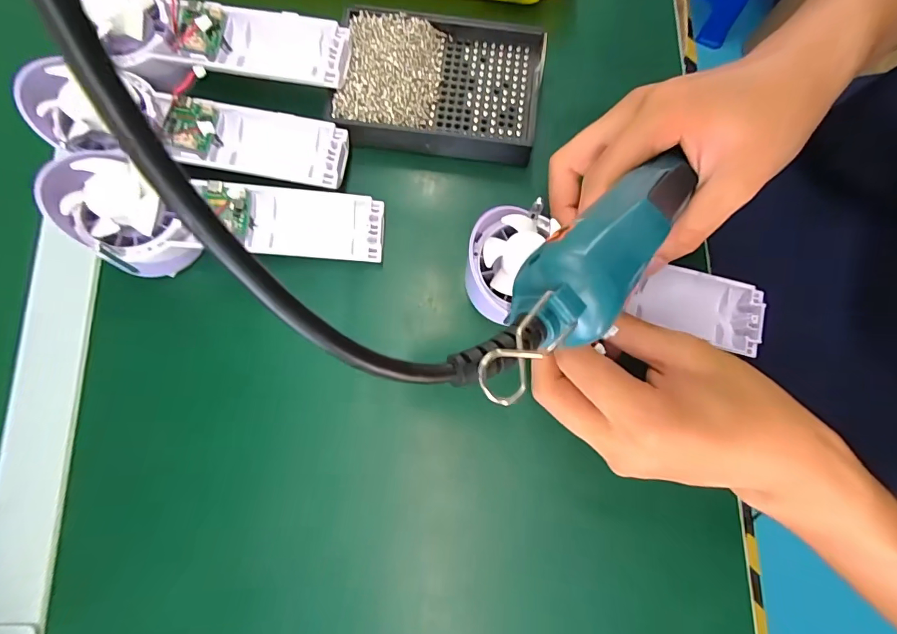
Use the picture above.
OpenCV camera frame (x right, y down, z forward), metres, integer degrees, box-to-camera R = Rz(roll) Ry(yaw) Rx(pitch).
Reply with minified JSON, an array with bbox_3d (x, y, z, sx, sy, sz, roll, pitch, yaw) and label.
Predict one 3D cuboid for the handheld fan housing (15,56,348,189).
[{"bbox_3d":[-0.151,-0.117,0.251,0.170,0.034,0.051,6,79,0],"label":"handheld fan housing"}]

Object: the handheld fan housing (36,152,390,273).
[{"bbox_3d":[-0.128,-0.061,0.244,0.173,0.051,0.067,-3,79,-2],"label":"handheld fan housing"}]

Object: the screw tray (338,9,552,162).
[{"bbox_3d":[-0.005,-0.155,0.283,0.129,0.024,0.090,5,79,0],"label":"screw tray"}]

